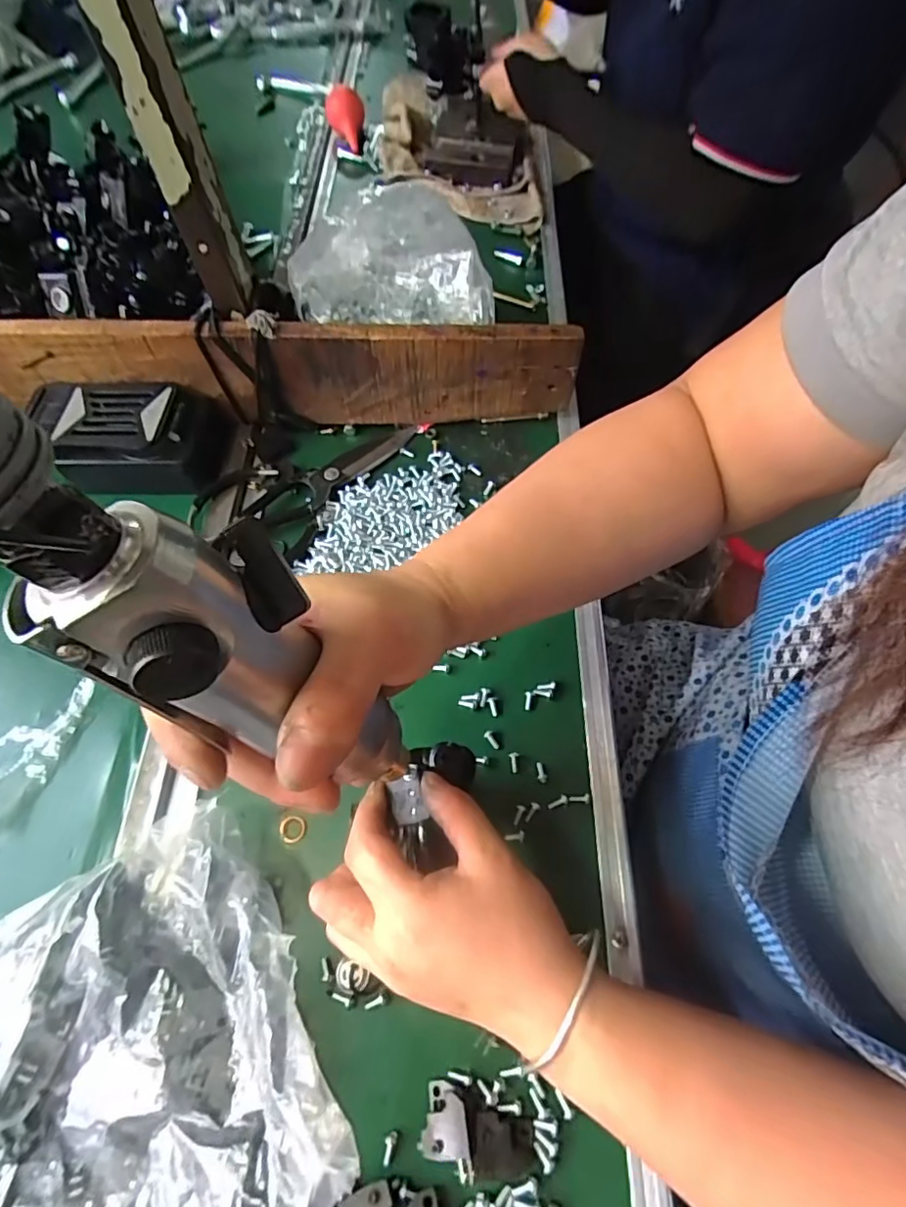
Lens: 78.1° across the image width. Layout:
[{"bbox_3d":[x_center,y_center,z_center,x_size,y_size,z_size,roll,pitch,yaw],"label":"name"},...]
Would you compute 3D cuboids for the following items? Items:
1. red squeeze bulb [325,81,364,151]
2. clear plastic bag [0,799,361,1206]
[{"bbox_3d":[-0.148,-0.666,0.764,0.051,0.041,0.089,-8,62,-1],"label":"red squeeze bulb"},{"bbox_3d":[-0.147,0.221,0.261,0.194,0.059,0.200,-30,67,0],"label":"clear plastic bag"}]

